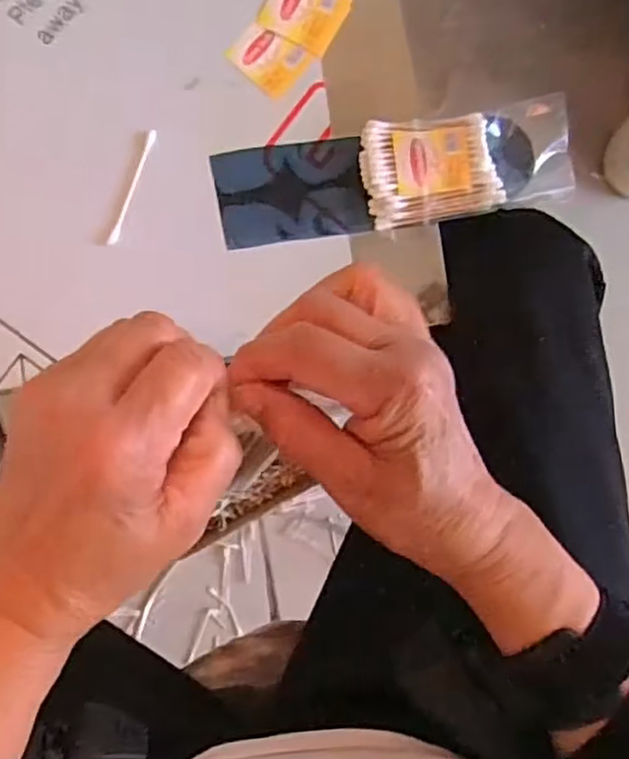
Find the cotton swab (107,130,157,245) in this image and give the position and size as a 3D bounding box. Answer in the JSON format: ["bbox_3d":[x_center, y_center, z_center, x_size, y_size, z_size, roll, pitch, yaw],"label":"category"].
[{"bbox_3d":[-0.107,-0.114,0.407,0.006,0.004,0.074,19,84,-6],"label":"cotton swab"}]

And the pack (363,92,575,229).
[{"bbox_3d":[0.094,-0.133,0.426,0.125,0.029,0.064,-8,87,-7],"label":"pack"}]

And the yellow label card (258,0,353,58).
[{"bbox_3d":[-0.005,-0.231,0.430,0.049,0.004,0.048,20,84,-4],"label":"yellow label card"}]

